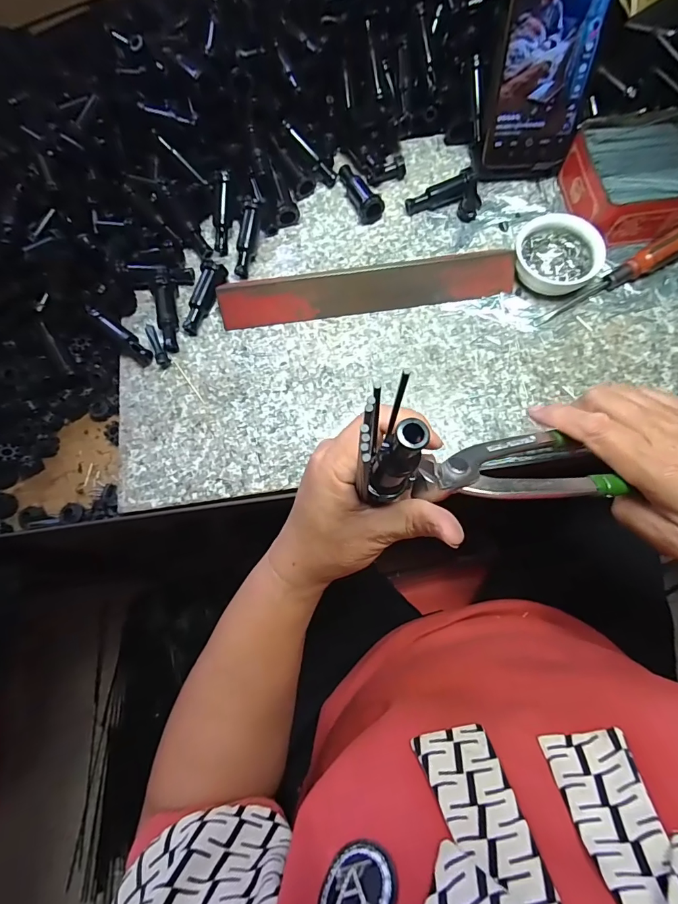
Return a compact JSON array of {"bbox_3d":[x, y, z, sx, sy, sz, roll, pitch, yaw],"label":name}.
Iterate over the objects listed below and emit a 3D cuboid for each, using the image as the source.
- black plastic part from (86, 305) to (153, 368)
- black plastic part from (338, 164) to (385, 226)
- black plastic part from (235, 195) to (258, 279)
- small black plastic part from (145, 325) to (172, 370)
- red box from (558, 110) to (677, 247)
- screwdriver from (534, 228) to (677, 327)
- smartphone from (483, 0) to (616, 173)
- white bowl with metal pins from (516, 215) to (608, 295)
[{"bbox_3d":[-0.194,-0.106,0.373,0.076,0.019,0.015,43,79,13],"label":"black plastic part"},{"bbox_3d":[0.020,-0.254,0.407,0.019,0.023,0.069,-23,74,-5],"label":"black plastic part"},{"bbox_3d":[-0.086,-0.197,0.387,0.014,0.010,0.069,9,95,5],"label":"black plastic part"},{"bbox_3d":[-0.163,-0.096,0.372,0.011,0.008,0.052,-28,74,-6],"label":"small black plastic part"},{"bbox_3d":[0.276,-0.243,0.377,0.127,0.045,0.104,-5,73,0],"label":"red box"},{"bbox_3d":[0.239,-0.150,0.364,0.149,0.024,0.020,-29,75,-7],"label":"screwdriver"},{"bbox_3d":[0.170,-0.324,0.336,0.079,0.169,0.005,-2,49,4],"label":"smartphone"},{"bbox_3d":[0.189,-0.172,0.371,0.071,0.025,0.070,-1,73,2],"label":"white bowl with metal pins"}]

